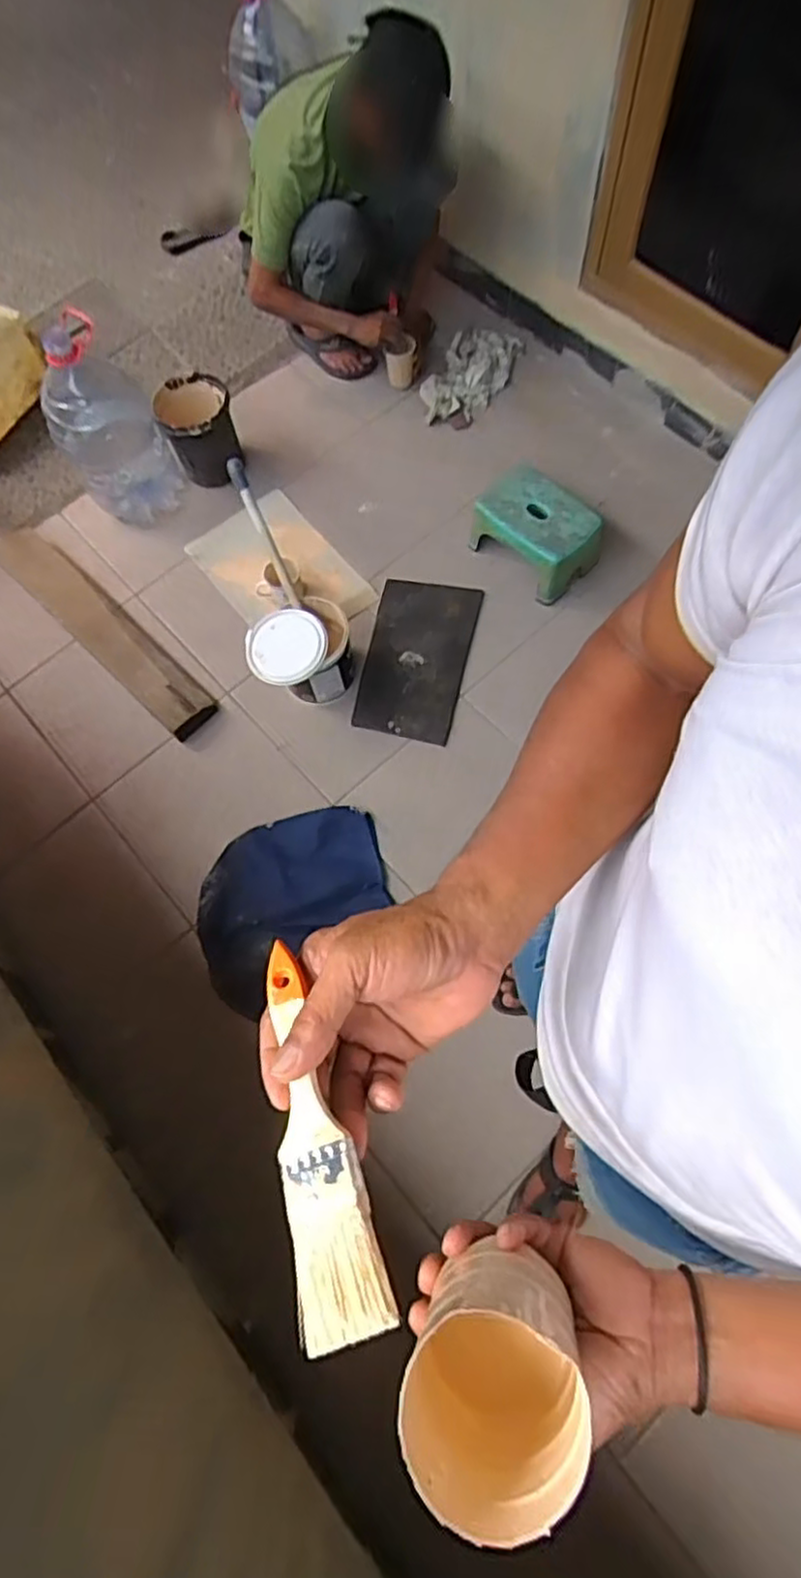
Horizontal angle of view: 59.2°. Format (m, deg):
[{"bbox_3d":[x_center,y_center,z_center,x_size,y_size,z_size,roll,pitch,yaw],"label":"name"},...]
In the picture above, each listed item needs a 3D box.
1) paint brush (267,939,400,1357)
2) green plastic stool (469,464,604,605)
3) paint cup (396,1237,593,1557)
[{"bbox_3d":[-0.044,0.161,0.343,0.039,0.012,0.175,-17,57,-3],"label":"paint brush"},{"bbox_3d":[0.325,-0.618,1.711,0.288,0.173,0.206,36,77,14],"label":"green plastic stool"},{"bbox_3d":[0.052,0.299,0.369,0.075,0.121,0.085,10,76,4],"label":"paint cup"}]

